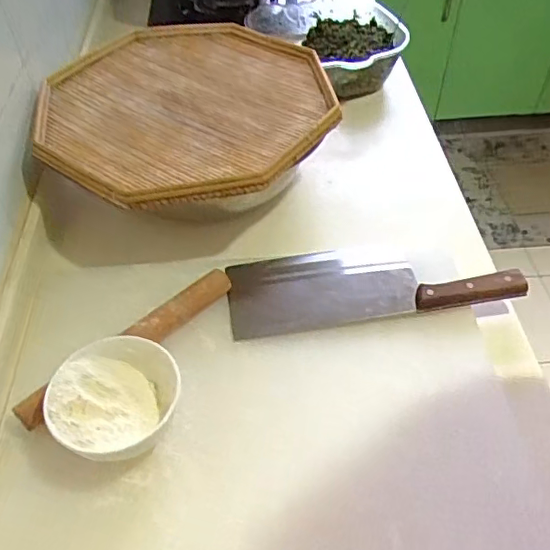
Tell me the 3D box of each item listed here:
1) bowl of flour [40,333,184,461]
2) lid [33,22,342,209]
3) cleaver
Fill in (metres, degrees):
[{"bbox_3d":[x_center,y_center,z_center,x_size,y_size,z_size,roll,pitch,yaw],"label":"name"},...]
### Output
[{"bbox_3d":[-0.142,0.116,0.505,0.103,0.058,0.115,5,50,6],"label":"bowl of flour"},{"bbox_3d":[-0.116,-0.232,0.734,0.387,0.025,0.374,31,57,25],"label":"lid"},{"bbox_3d":[0.103,0.002,0.614,0.302,0.023,0.103,-6,49,-4],"label":"cleaver"}]

